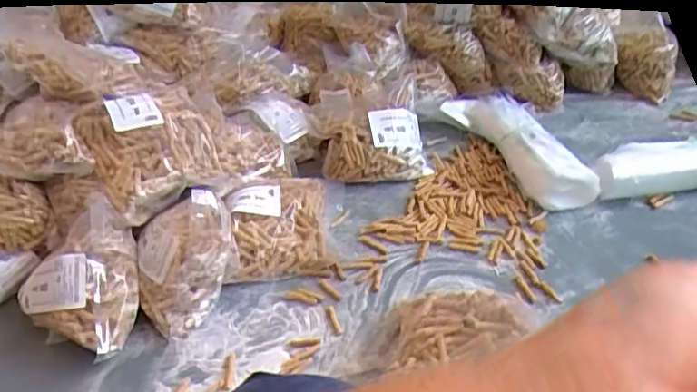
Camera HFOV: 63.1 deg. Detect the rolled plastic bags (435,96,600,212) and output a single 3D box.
[{"bbox_3d":[0.316,-0.106,1.068,0.153,0.081,0.364,-13,41,-11],"label":"rolled plastic bags"}]

